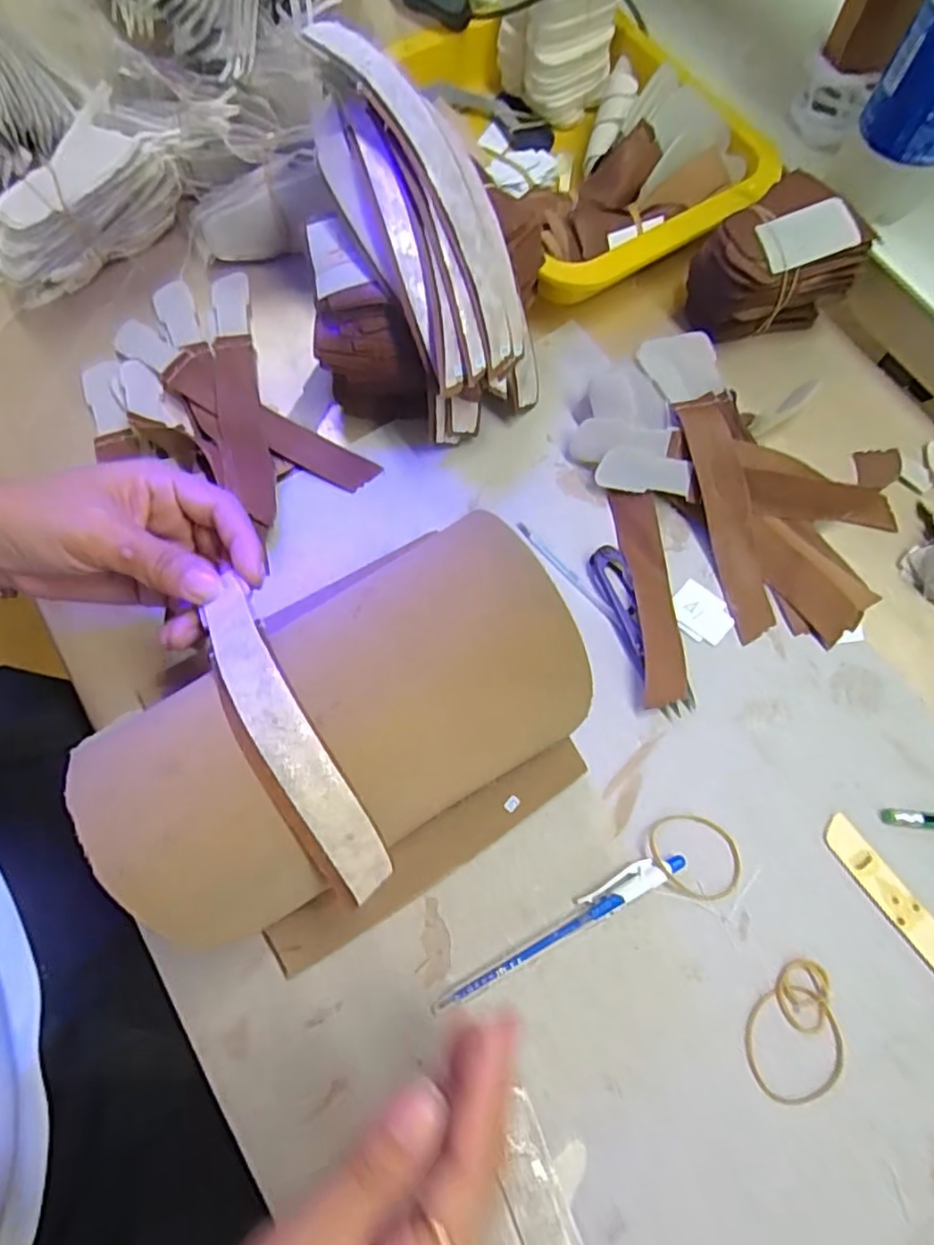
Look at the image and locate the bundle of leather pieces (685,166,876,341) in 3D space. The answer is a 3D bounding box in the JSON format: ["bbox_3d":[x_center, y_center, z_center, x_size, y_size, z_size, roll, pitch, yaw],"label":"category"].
[{"bbox_3d":[0.187,-0.231,0.412,0.096,0.066,0.071,-16,73,-6],"label":"bundle of leather pieces"}]

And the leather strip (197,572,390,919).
[{"bbox_3d":[-0.063,0.046,0.237,0.025,0.039,0.127,-28,90,-9],"label":"leather strip"}]

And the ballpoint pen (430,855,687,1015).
[{"bbox_3d":[0.045,0.148,0.316,0.137,0.007,0.014,-26,74,-9],"label":"ballpoint pen"}]

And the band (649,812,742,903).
[{"bbox_3d":[0.116,0.118,0.328,0.043,0.004,0.042,1,70,-2],"label":"band"}]

